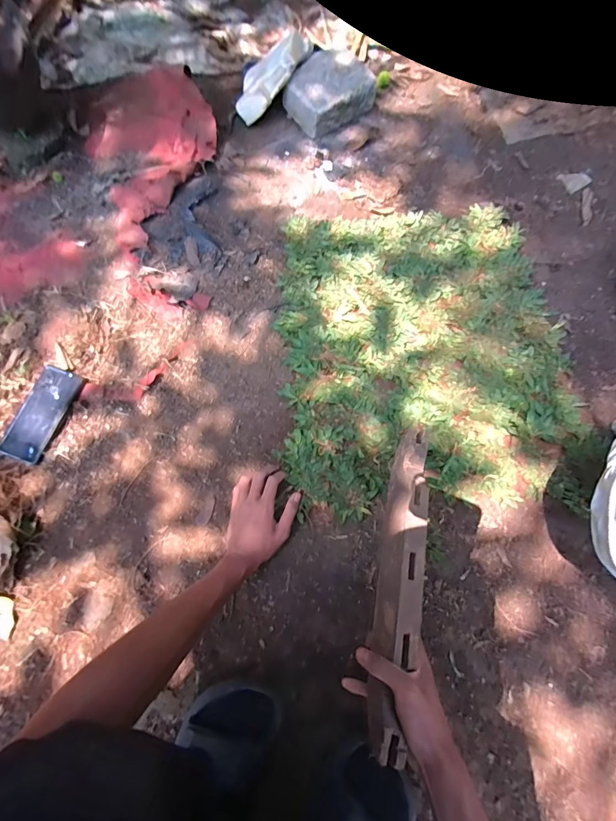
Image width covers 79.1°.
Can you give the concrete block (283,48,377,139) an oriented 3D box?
[{"bbox_3d":[0.049,-0.779,0.920,0.206,0.094,0.152,-37,72,-13],"label":"concrete block"}]

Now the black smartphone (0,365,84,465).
[{"bbox_3d":[-0.469,0.004,0.654,0.077,0.013,0.167,19,75,4],"label":"black smartphone"}]

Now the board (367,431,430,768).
[{"bbox_3d":[0.117,0.198,0.468,0.045,0.057,0.365,10,65,6],"label":"board"}]

